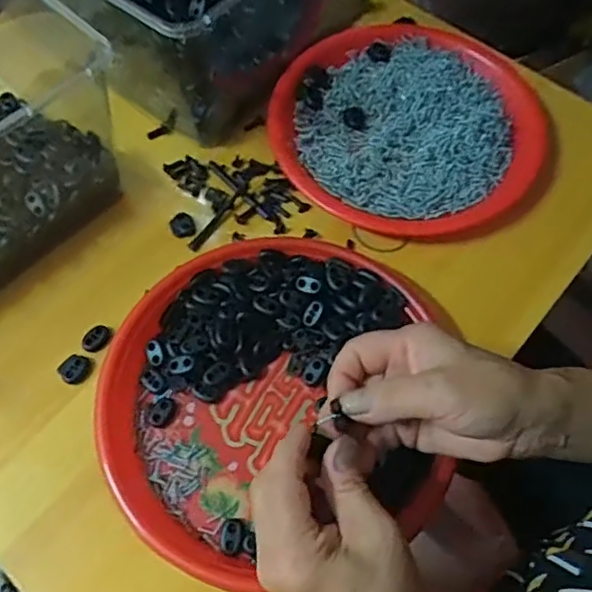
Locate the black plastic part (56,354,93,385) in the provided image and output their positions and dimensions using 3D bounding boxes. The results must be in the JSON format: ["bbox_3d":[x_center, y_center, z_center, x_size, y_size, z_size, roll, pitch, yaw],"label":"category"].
[{"bbox_3d":[-0.159,0.052,0.433,0.019,0.007,0.022,30,67,15],"label":"black plastic part"}]

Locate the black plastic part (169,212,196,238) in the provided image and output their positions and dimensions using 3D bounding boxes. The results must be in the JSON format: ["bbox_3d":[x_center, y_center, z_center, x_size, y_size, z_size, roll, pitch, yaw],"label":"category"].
[{"bbox_3d":[-0.092,-0.057,0.486,0.019,0.007,0.021,-15,64,-8],"label":"black plastic part"}]

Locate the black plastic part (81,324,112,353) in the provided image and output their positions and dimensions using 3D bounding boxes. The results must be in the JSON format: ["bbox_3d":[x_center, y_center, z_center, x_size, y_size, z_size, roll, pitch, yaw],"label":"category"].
[{"bbox_3d":[-0.146,0.031,0.440,0.013,0.007,0.021,25,65,12],"label":"black plastic part"}]

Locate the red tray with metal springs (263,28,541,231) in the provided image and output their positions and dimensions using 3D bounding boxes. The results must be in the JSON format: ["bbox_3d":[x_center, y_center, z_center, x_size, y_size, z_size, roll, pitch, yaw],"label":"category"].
[{"bbox_3d":[0.096,-0.148,0.516,0.213,0.031,0.226,37,69,17],"label":"red tray with metal springs"}]

